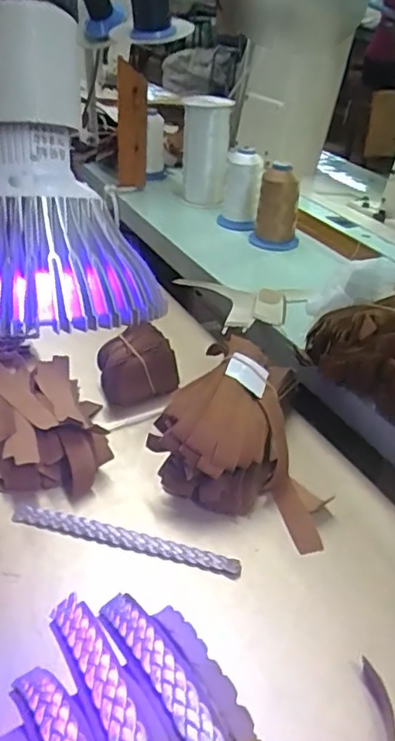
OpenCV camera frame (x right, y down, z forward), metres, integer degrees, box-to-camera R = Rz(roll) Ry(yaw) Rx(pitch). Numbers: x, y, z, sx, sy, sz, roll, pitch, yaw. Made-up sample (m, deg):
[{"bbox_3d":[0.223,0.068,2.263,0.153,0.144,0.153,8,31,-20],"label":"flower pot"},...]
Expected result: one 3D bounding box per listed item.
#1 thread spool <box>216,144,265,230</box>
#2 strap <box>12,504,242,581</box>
[{"bbox_3d":[0.062,-0.260,0.846,0.059,0.107,0.060,6,35,5],"label":"thread spool"},{"bbox_3d":[-0.054,0.121,0.423,0.170,0.007,0.014,11,35,12],"label":"strap"}]

